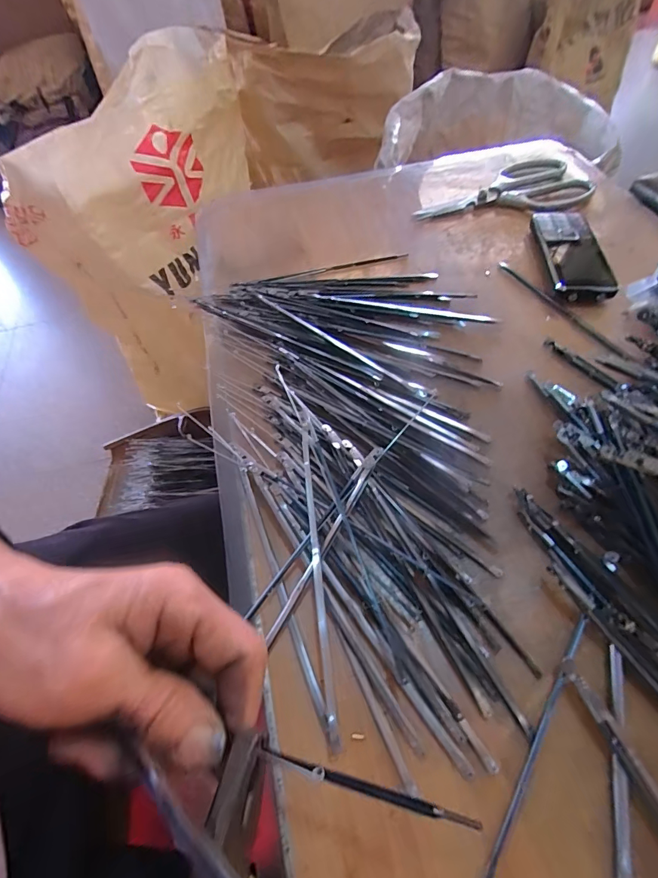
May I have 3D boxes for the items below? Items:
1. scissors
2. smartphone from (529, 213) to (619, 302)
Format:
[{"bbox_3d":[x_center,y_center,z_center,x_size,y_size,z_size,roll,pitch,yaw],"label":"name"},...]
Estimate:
[{"bbox_3d":[0.197,-0.272,0.457,0.196,0.012,0.093,-23,58,-12],"label":"scissors"},{"bbox_3d":[0.230,-0.182,0.392,0.054,0.017,0.136,3,57,5],"label":"smartphone"}]

